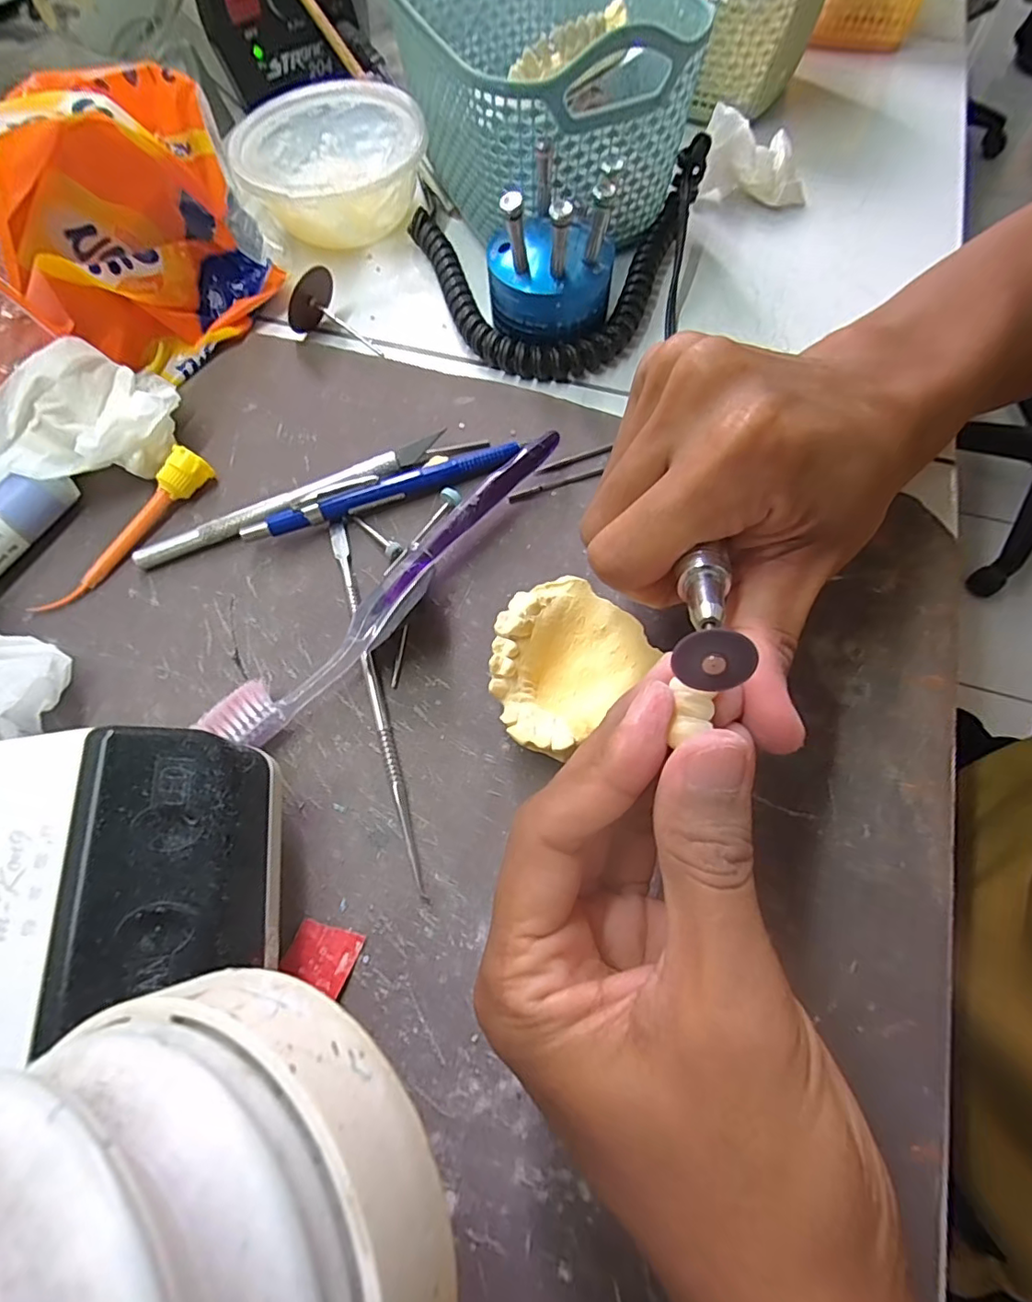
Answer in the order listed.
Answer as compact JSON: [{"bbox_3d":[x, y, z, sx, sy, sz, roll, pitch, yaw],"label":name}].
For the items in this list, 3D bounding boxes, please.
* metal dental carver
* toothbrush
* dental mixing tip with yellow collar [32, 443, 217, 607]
[{"bbox_3d":[-0.054,0.012,0.206,0.006,0.004,0.152,-17,67,-6],"label":"metal dental carver"},{"bbox_3d":[-0.042,-0.027,0.213,0.019,0.021,0.169,40,73,16],"label":"toothbrush"},{"bbox_3d":[-0.165,-0.051,0.231,0.013,0.016,0.086,35,71,15],"label":"dental mixing tip with yellow collar"}]

